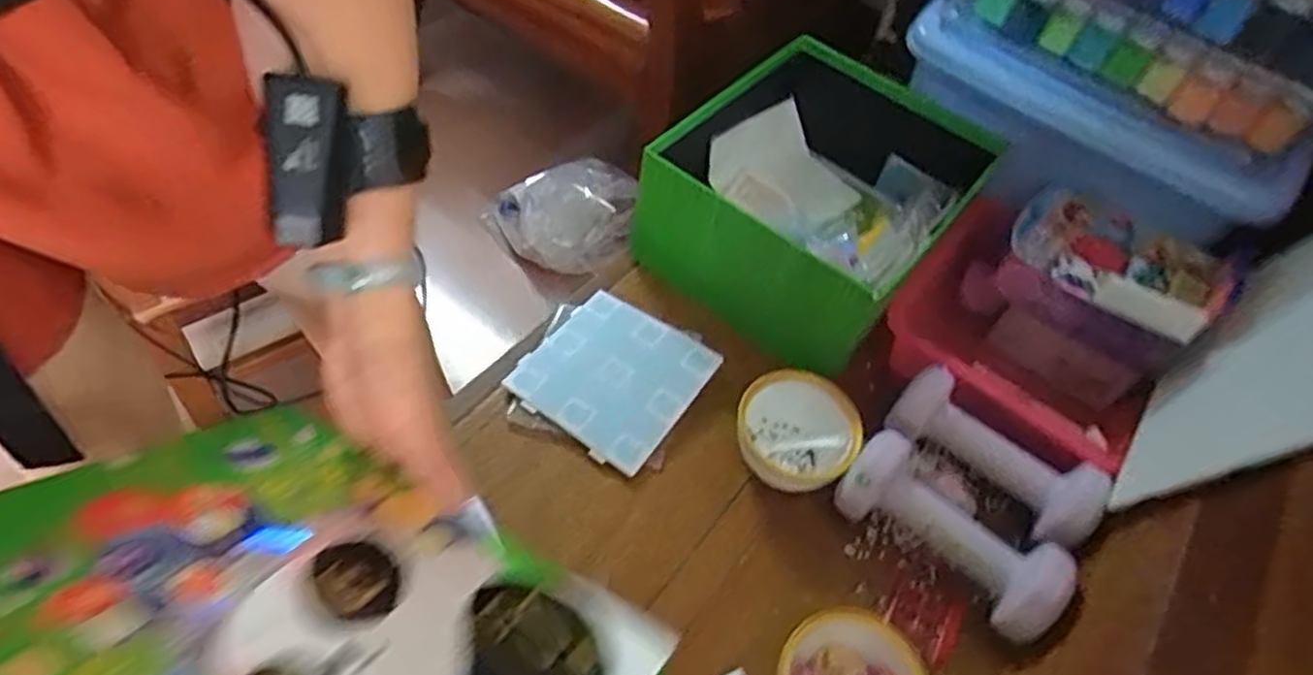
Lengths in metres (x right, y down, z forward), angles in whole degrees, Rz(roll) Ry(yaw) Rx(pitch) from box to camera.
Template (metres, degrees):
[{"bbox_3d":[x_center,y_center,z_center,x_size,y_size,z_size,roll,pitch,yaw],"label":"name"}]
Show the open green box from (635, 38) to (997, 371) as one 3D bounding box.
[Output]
[{"bbox_3d":[0.154,-0.146,0.770,0.256,0.149,0.315,35,57,21],"label":"open green box"}]

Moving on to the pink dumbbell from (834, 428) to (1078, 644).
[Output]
[{"bbox_3d":[0.228,0.150,0.596,0.177,0.055,0.067,32,55,19],"label":"pink dumbbell"}]

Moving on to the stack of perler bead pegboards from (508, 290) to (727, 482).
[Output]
[{"bbox_3d":[-0.040,0.034,0.687,0.140,0.020,0.140,30,55,18],"label":"stack of perler bead pegboards"}]

